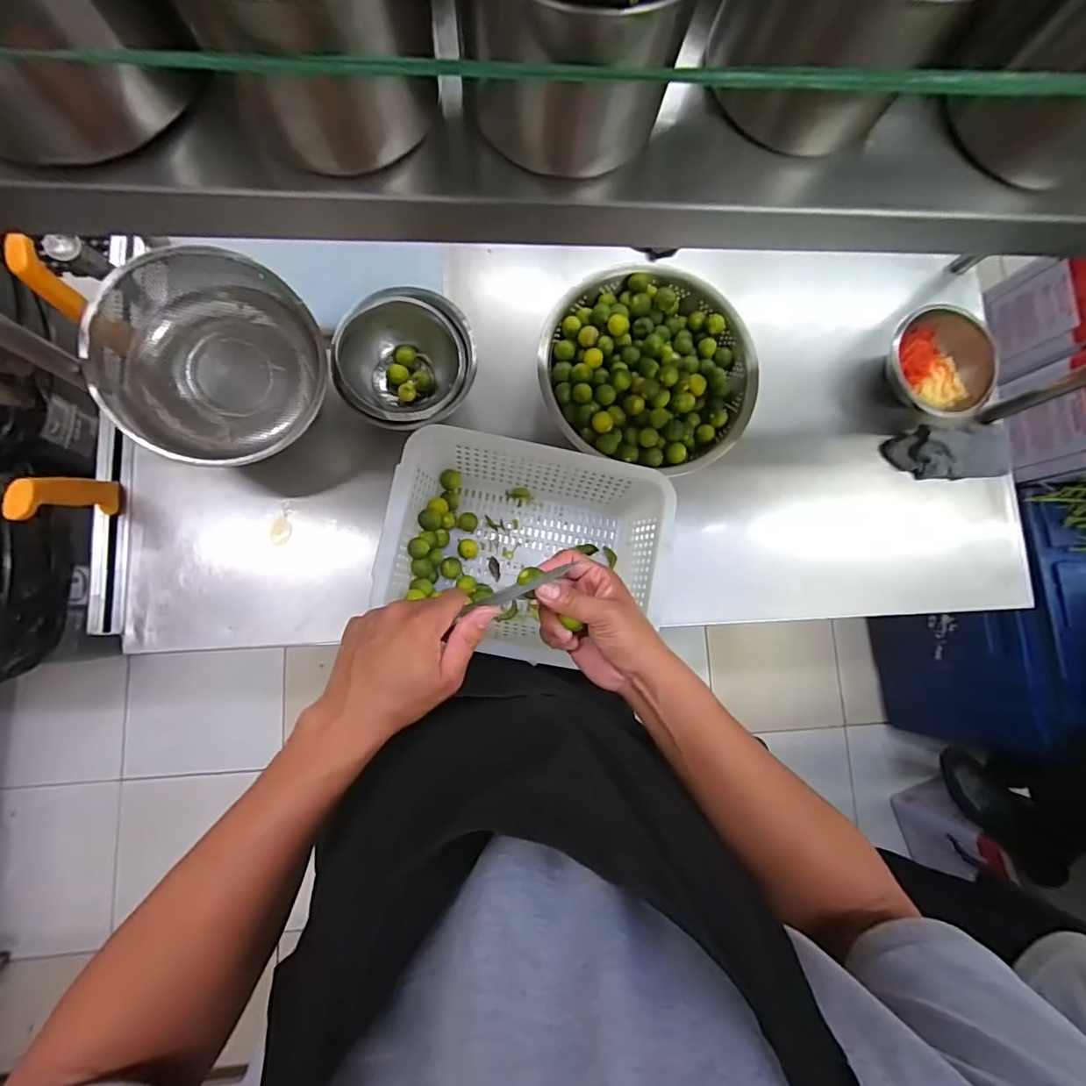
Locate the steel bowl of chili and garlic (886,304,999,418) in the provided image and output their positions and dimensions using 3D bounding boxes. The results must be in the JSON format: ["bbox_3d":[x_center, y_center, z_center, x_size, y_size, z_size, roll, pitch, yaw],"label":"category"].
[{"bbox_3d":[0.546,-0.246,0.714,0.127,0.067,0.150,-25,85,-8],"label":"steel bowl of chili and garlic"}]

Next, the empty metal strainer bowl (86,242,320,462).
[{"bbox_3d":[-0.361,-0.201,0.566,0.218,0.122,0.195,-44,103,-9],"label":"empty metal strainer bowl"}]

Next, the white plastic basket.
[{"bbox_3d":[-0.026,0.008,0.615,0.302,0.098,0.242,12,81,-3],"label":"white plastic basket"}]

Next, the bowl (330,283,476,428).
[{"bbox_3d":[-0.165,-0.216,0.629,0.160,0.073,0.157,1,82,-5],"label":"bowl"}]

